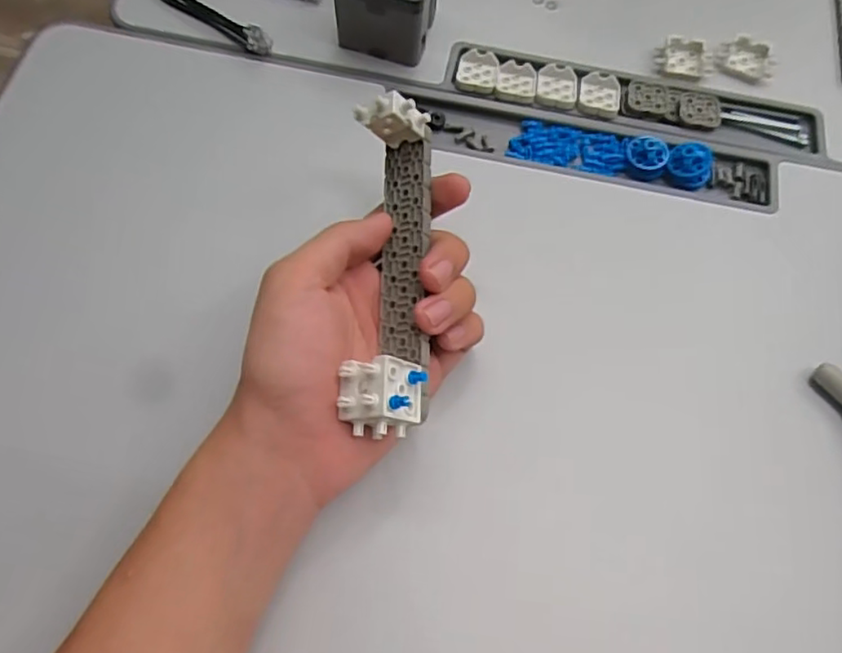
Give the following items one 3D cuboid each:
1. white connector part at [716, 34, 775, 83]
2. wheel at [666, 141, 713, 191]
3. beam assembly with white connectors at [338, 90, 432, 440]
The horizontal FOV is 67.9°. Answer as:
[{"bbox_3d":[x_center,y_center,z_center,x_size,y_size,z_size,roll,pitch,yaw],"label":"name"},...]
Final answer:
[{"bbox_3d":[0.216,-0.178,0.414,0.036,0.010,0.026,23,69,7],"label":"white connector part"},{"bbox_3d":[0.162,-0.097,0.372,0.026,0.016,0.020,38,71,12],"label":"wheel"},{"bbox_3d":[-0.014,-0.031,0.282,0.033,0.039,0.154,3,69,-1],"label":"beam assembly with white connectors"}]

